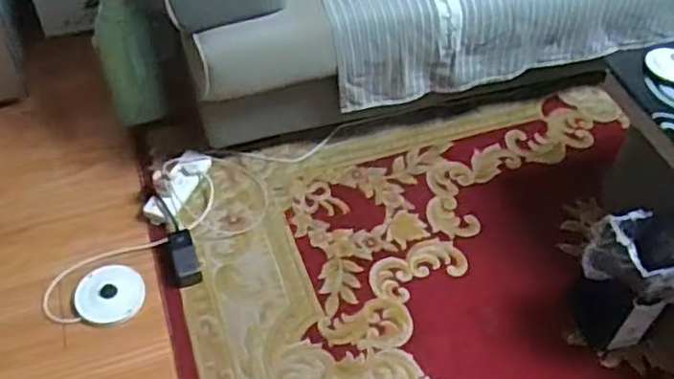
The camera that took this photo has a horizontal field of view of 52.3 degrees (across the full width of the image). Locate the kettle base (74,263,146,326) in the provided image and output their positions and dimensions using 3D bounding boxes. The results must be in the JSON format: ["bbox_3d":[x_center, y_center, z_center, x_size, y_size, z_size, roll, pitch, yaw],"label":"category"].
[{"bbox_3d":[-0.500,0.229,1.506,0.151,0.020,0.136,9,51,5],"label":"kettle base"}]

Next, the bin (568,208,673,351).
[{"bbox_3d":[0.575,0.192,1.377,0.162,0.305,0.177,-32,58,-26],"label":"bin"}]

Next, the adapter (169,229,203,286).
[{"bbox_3d":[-0.340,0.154,1.541,0.052,0.033,0.144,-12,52,-12],"label":"adapter"}]

